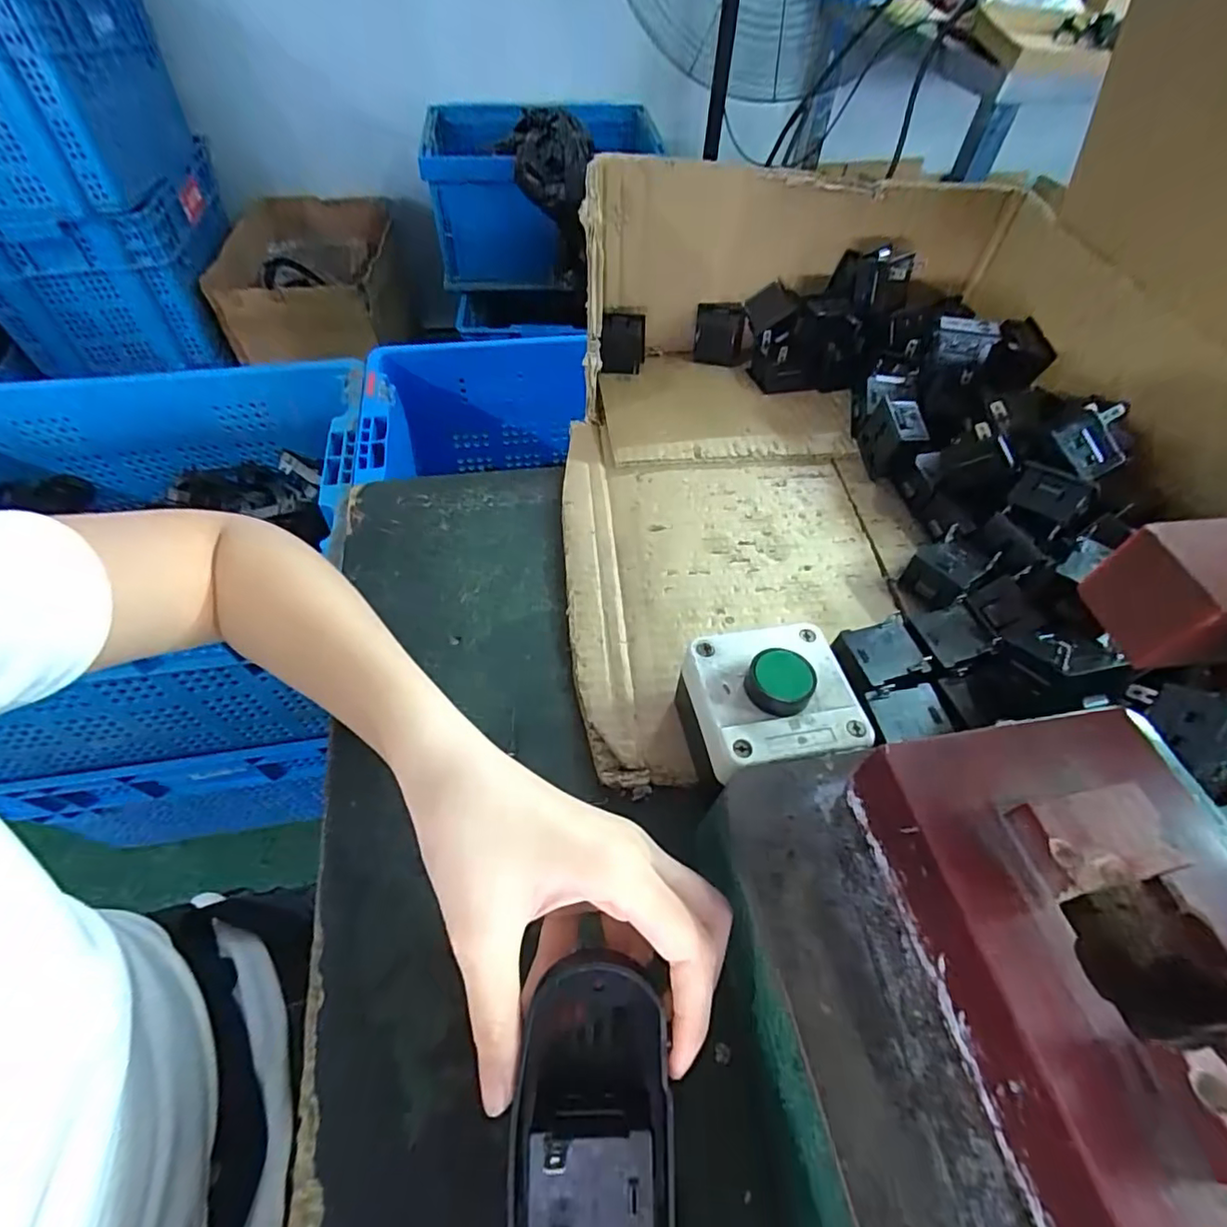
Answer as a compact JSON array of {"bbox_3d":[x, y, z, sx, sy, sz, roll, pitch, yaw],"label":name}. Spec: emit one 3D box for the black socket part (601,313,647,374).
[{"bbox_3d":[0.007,-0.221,0.482,0.036,0.043,0.022,-1,55,-3],"label":"black socket part"}]

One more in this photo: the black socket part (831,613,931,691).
[{"bbox_3d":[0.139,0.026,0.314,0.042,0.026,0.033,-14,56,-11],"label":"black socket part"}]

